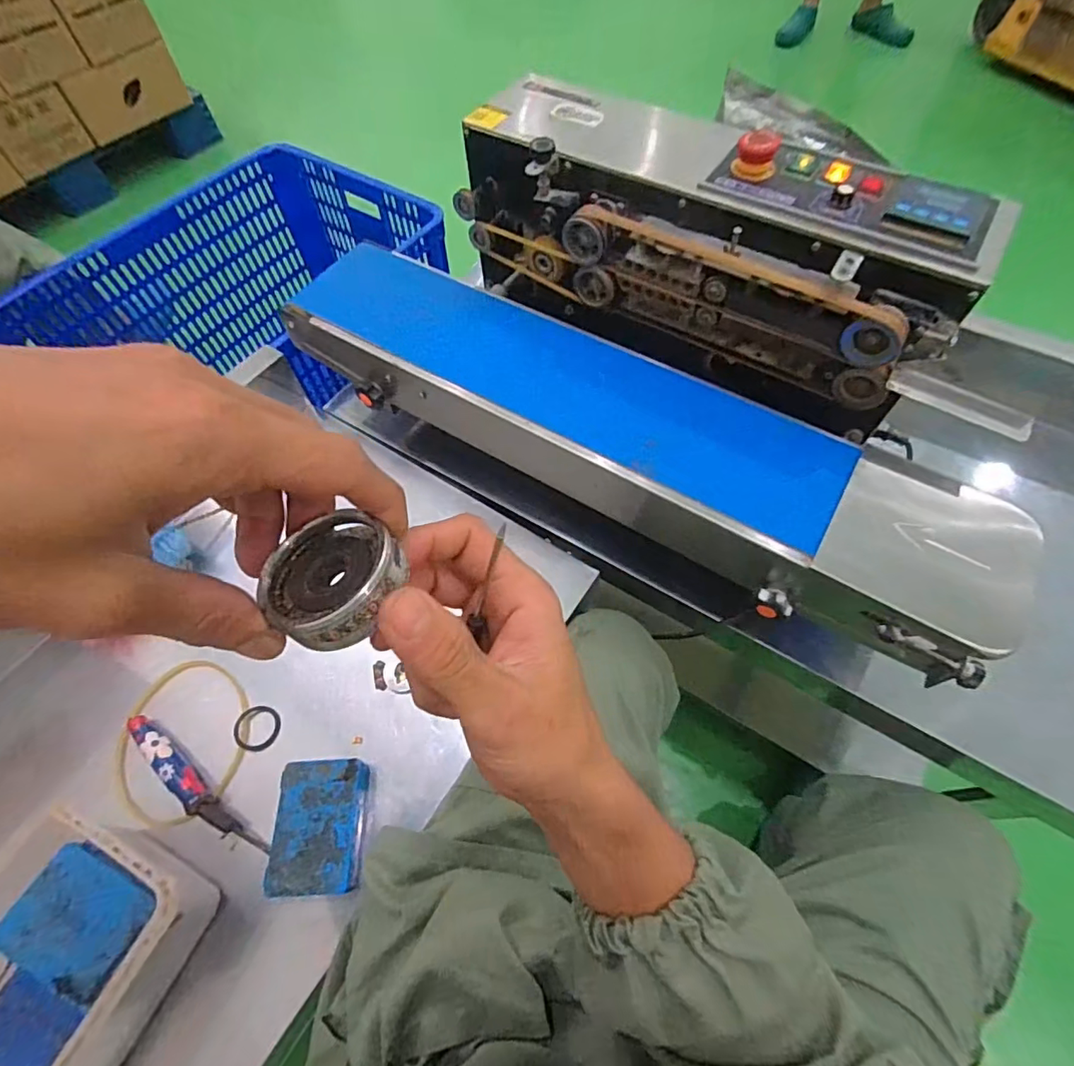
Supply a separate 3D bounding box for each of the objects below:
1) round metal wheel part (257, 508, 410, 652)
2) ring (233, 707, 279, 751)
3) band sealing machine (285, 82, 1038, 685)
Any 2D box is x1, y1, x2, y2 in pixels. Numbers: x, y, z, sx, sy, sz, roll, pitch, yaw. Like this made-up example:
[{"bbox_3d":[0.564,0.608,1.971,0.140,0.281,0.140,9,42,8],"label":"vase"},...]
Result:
[{"bbox_3d":[-0.072,0.014,0.186,0.046,0.016,0.045,-1,61,1],"label":"round metal wheel part"},{"bbox_3d":[-0.280,0.196,0.539,0.041,0.006,0.043,8,60,-14],"label":"ring"},{"bbox_3d":[0.073,-0.261,0.630,0.649,0.282,0.330,28,65,16],"label":"band sealing machine"}]

